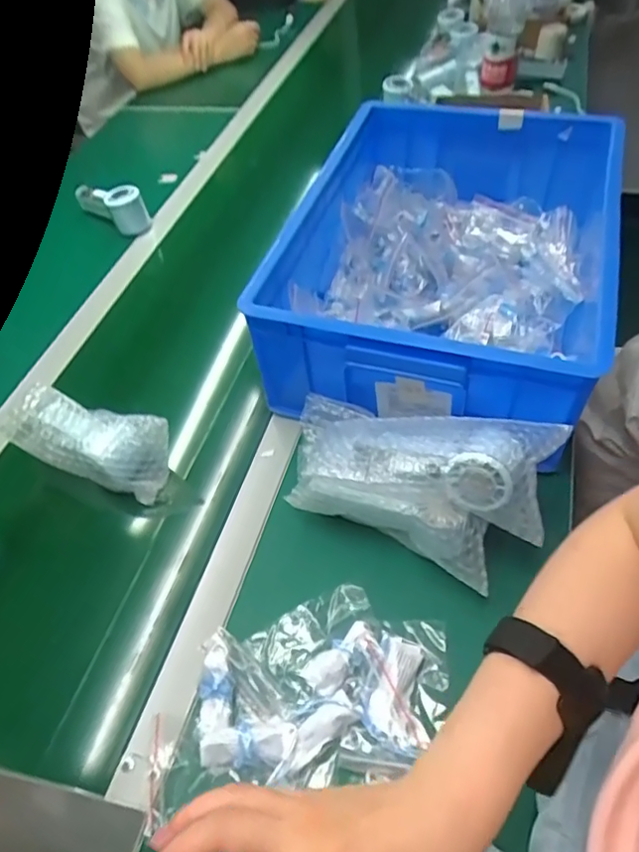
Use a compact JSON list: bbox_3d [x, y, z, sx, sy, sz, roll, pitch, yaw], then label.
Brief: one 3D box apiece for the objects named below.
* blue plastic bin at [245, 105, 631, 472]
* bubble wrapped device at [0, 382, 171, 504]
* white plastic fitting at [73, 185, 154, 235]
[{"bbox_3d":[0.160,-0.211,0.684,0.330,0.140,0.461,14,54,14],"label":"blue plastic bin"},{"bbox_3d":[-0.253,0.008,0.614,0.189,0.049,0.074,18,55,17],"label":"bubble wrapped device"},{"bbox_3d":[-0.335,-0.355,0.925,0.120,0.066,0.055,31,60,25],"label":"white plastic fitting"}]

